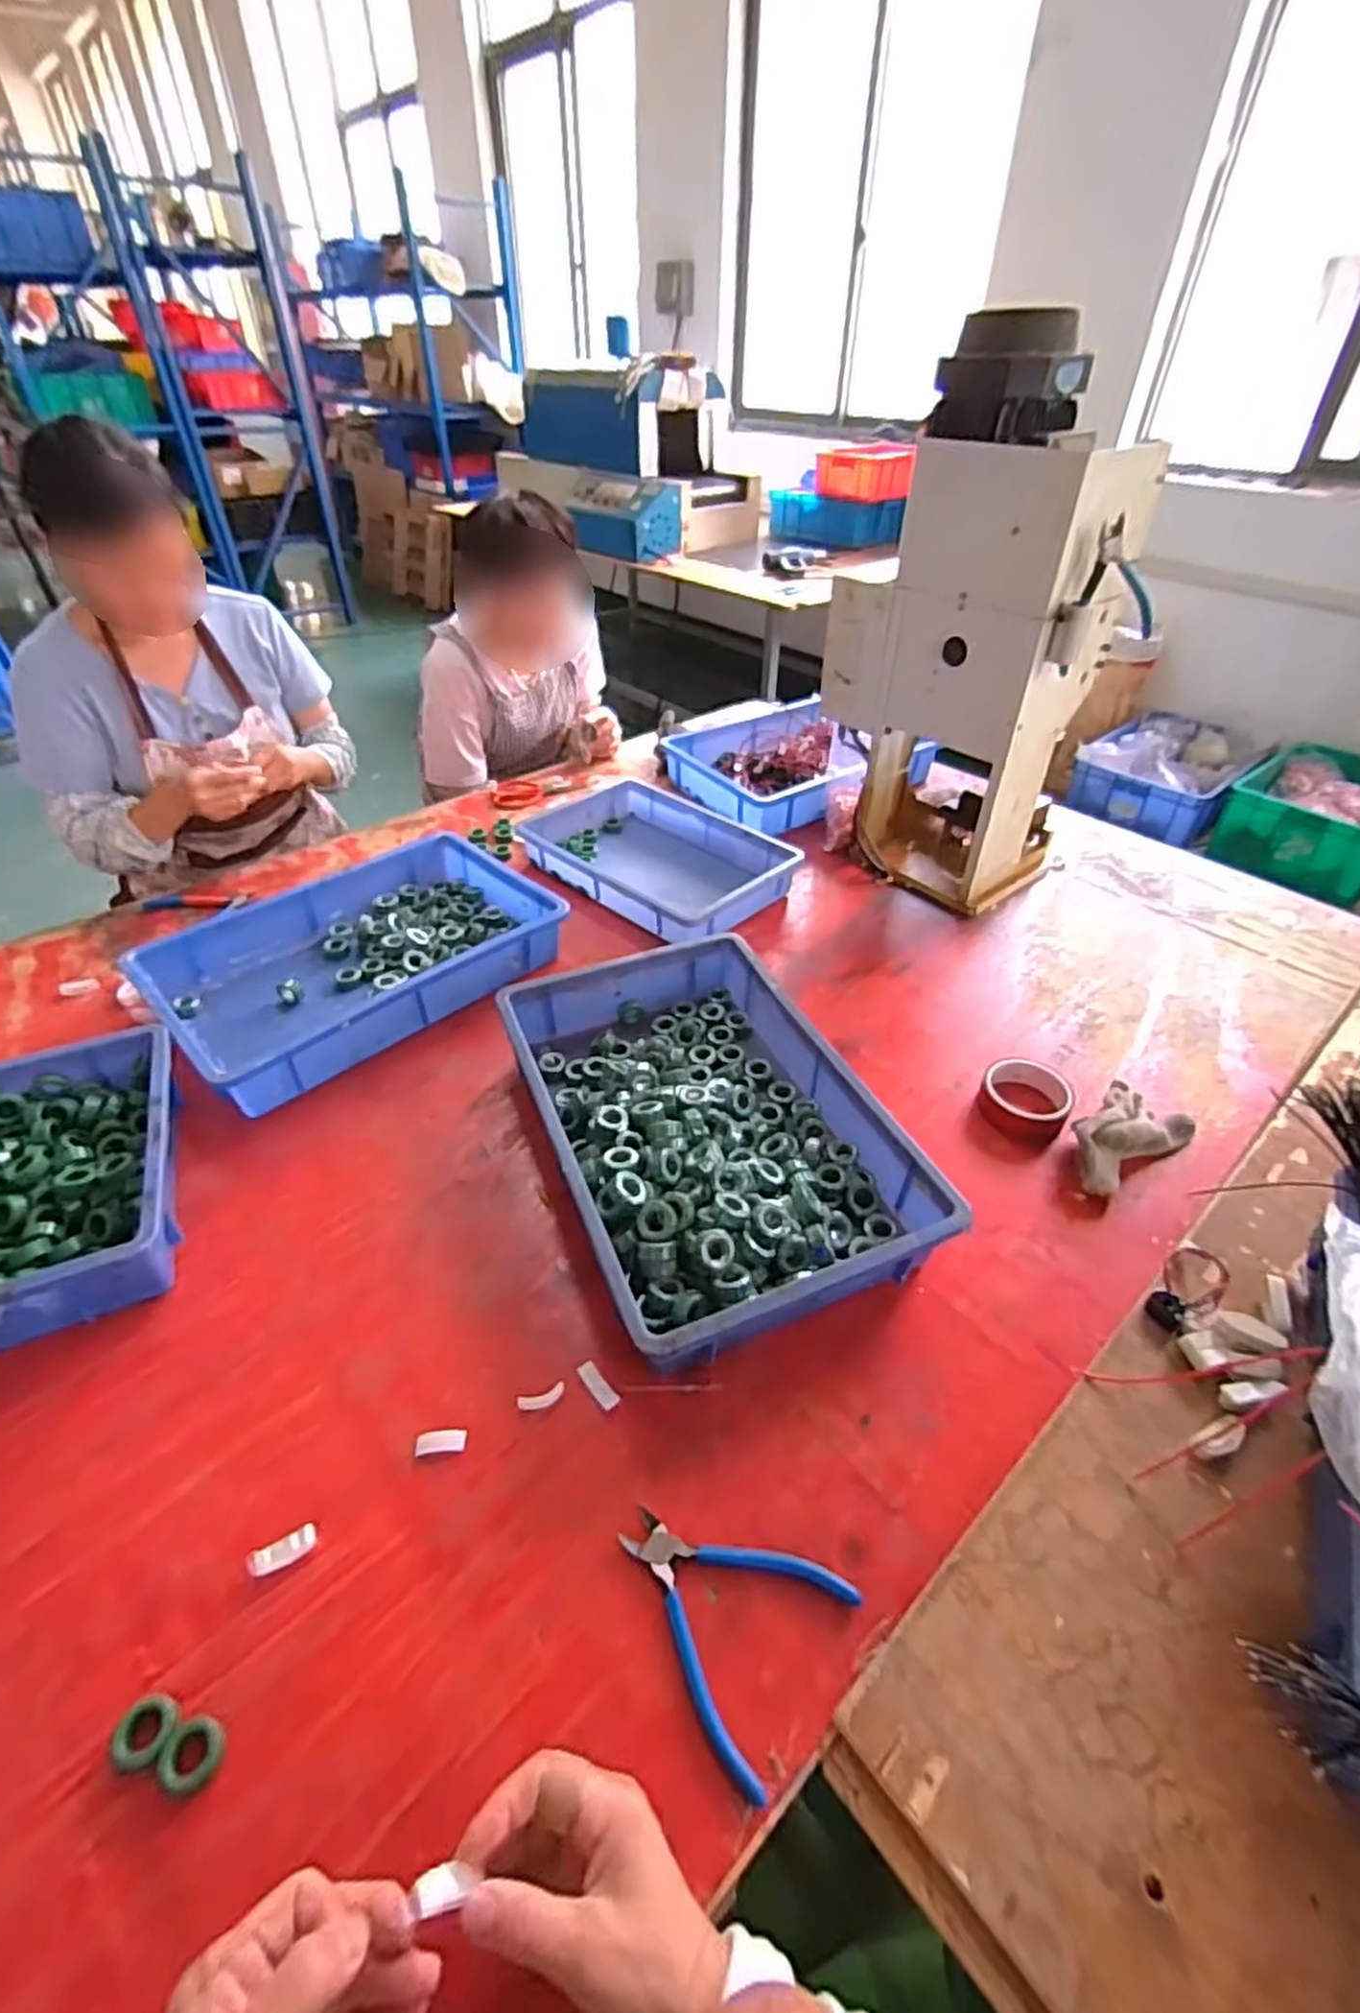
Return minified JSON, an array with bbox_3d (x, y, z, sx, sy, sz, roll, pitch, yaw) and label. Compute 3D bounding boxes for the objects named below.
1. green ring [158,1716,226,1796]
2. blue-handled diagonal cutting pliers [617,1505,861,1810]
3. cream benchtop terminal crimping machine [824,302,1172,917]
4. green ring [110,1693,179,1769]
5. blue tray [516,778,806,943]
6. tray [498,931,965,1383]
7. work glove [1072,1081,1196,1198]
[{"bbox_3d":[-0.270,0.414,0.428,0.031,0.012,0.031,1,41,-1],"label":"green ring"},{"bbox_3d":[0.024,0.374,0.484,0.136,0.010,0.117,27,47,27],"label":"blue-handled diagonal cutting pliers"},{"bbox_3d":[0.391,-0.475,1.036,0.203,0.609,0.323,-26,48,-28],"label":"cream benchtop terminal crimping machine"},{"bbox_3d":[-0.300,0.408,0.435,0.032,0.014,0.031,1,41,-1],"label":"green ring"},{"bbox_3d":[-0.042,-0.229,1.178,0.256,0.060,0.388,-32,51,-33],"label":"blue tray"},{"bbox_3d":[0.018,0.106,0.751,0.285,0.082,0.445,-15,43,-18],"label":"tray"},{"bbox_3d":[0.440,0.127,0.758,0.158,0.049,0.085,-31,50,-32],"label":"work glove"}]

